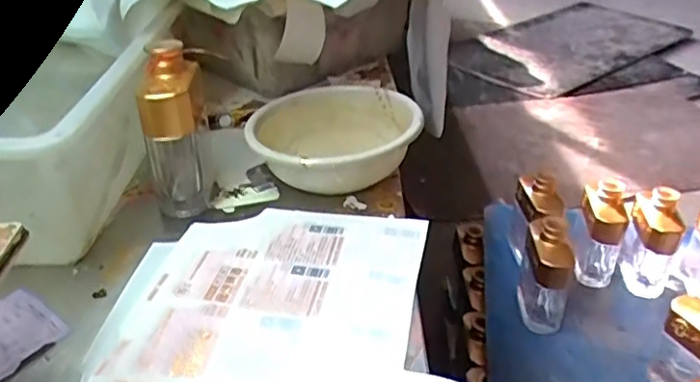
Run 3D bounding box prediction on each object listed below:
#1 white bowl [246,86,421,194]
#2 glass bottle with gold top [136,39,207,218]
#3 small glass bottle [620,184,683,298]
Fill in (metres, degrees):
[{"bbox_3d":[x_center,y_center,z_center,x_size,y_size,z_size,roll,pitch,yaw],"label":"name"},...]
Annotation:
[{"bbox_3d":[-0.020,-0.056,0.705,0.185,0.065,0.176,-1,33,1],"label":"white bowl"},{"bbox_3d":[-0.175,-0.059,0.626,0.062,0.159,0.058,-12,34,-15],"label":"glass bottle with gold top"},{"bbox_3d":[0.487,0.077,1.003,0.056,0.161,0.093,0,33,-2],"label":"small glass bottle"}]

